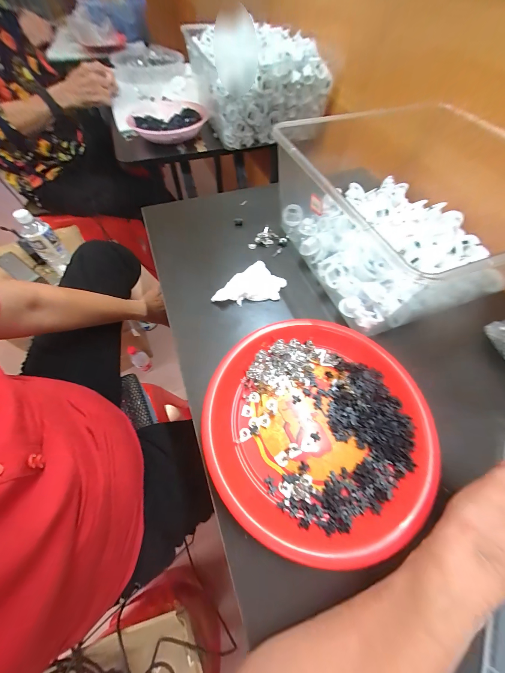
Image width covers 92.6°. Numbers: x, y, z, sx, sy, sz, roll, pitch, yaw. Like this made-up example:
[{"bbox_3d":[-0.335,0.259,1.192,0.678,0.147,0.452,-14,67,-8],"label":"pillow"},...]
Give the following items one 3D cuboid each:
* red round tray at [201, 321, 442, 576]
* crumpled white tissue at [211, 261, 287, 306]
[{"bbox_3d":[0.071,0.084,0.258,0.237,0.026,0.217,0,60,-1],"label":"red round tray"},{"bbox_3d":[0.000,-0.070,0.353,0.103,0.022,0.058,-38,67,-20],"label":"crumpled white tissue"}]

